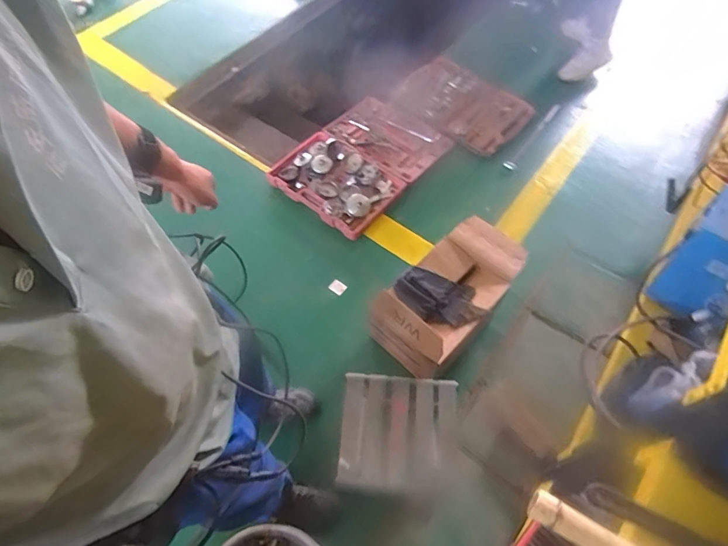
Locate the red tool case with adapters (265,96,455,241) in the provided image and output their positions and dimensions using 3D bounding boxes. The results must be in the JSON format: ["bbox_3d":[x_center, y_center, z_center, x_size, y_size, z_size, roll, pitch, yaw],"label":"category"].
[{"bbox_3d":[-0.017,-0.488,1.878,0.488,0.066,0.655,37,68,21],"label":"red tool case with adapters"}]

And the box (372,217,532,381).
[{"bbox_3d":[0.275,0.062,1.399,0.482,0.295,0.262,-41,66,-19],"label":"box"}]

